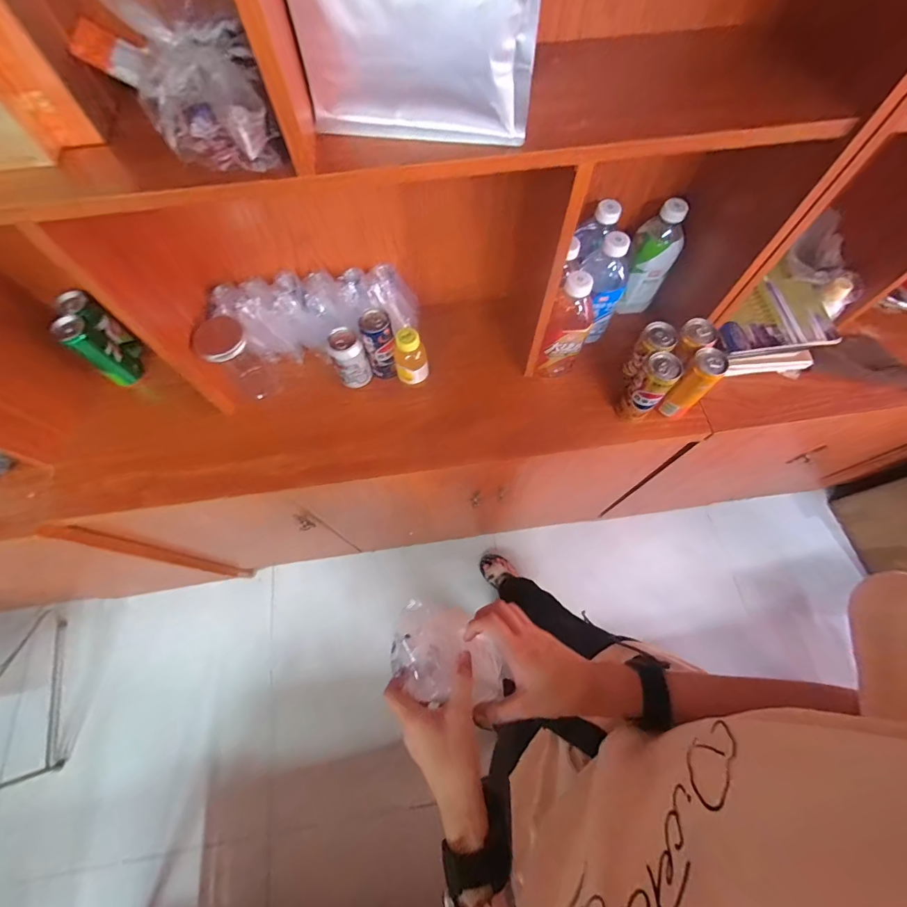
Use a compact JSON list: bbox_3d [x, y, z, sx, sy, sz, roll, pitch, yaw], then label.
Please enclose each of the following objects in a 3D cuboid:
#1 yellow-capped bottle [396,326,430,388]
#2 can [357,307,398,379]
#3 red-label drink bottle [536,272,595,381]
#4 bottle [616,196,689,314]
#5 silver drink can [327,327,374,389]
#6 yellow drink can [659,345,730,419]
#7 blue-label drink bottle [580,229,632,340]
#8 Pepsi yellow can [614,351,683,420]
[{"bbox_3d":[-0.077,-0.173,0.739,0.057,0.108,0.052,-12,68,-4],"label":"yellow-capped bottle"},{"bbox_3d":[-0.133,-0.197,0.737,0.053,0.126,0.067,-21,69,-8],"label":"can"},{"bbox_3d":[0.193,-0.205,0.691,0.065,0.196,0.061,27,70,11],"label":"red-label drink bottle"},{"bbox_3d":[0.362,-0.354,0.752,0.080,0.200,0.062,31,71,12],"label":"bottle"},{"bbox_3d":[-0.191,-0.173,0.747,0.060,0.112,0.055,0,68,0],"label":"silver drink can"},{"bbox_3d":[0.408,-0.118,0.698,0.048,0.132,0.052,35,72,14],"label":"yellow drink can"},{"bbox_3d":[0.263,-0.296,0.721,0.079,0.197,0.070,12,68,5],"label":"blue-label drink bottle"},{"bbox_3d":[0.332,-0.111,0.695,0.054,0.126,0.058,0,68,0],"label":"Pepsi yellow can"}]

